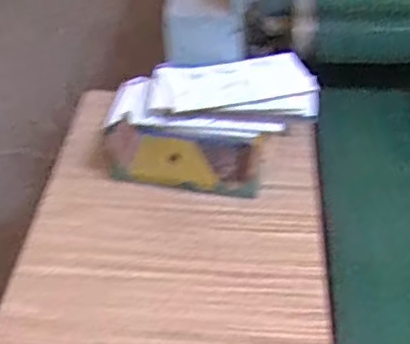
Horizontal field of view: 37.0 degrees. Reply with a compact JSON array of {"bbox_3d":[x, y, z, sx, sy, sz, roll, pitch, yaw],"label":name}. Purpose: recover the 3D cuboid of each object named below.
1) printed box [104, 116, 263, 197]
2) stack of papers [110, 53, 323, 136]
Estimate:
[{"bbox_3d":[-0.034,-0.020,0.950,0.239,0.057,0.108,5,41,8],"label":"printed box"},{"bbox_3d":[0.013,-0.135,1.031,0.347,0.052,0.179,-1,41,2],"label":"stack of papers"}]

